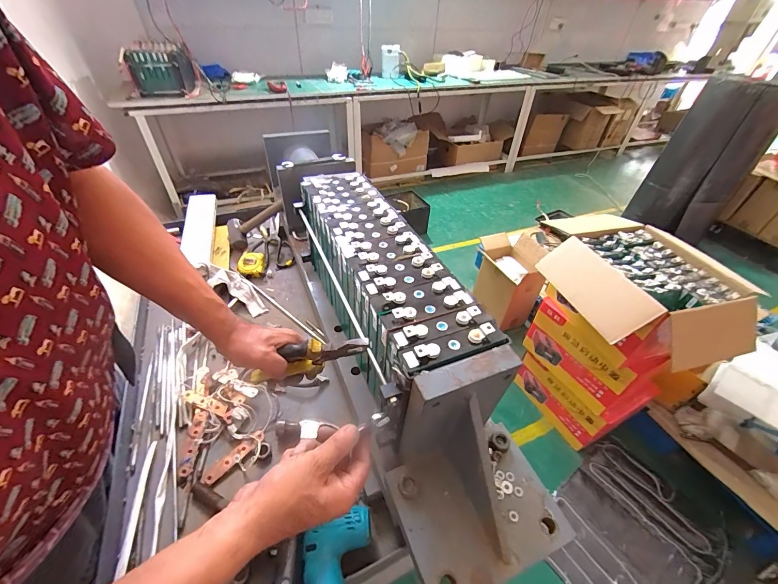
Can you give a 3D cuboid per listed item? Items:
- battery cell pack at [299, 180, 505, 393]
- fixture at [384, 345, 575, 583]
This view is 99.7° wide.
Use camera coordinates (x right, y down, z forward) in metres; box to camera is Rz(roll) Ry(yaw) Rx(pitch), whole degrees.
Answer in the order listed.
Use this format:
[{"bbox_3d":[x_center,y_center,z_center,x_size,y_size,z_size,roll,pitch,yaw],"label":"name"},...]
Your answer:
[{"bbox_3d":[-0.033,-0.072,0.554,0.161,0.117,0.515,-17,51,-20],"label":"battery cell pack"},{"bbox_3d":[0.111,0.205,0.382,0.195,0.194,0.187,-14,46,-18],"label":"fixture"}]

